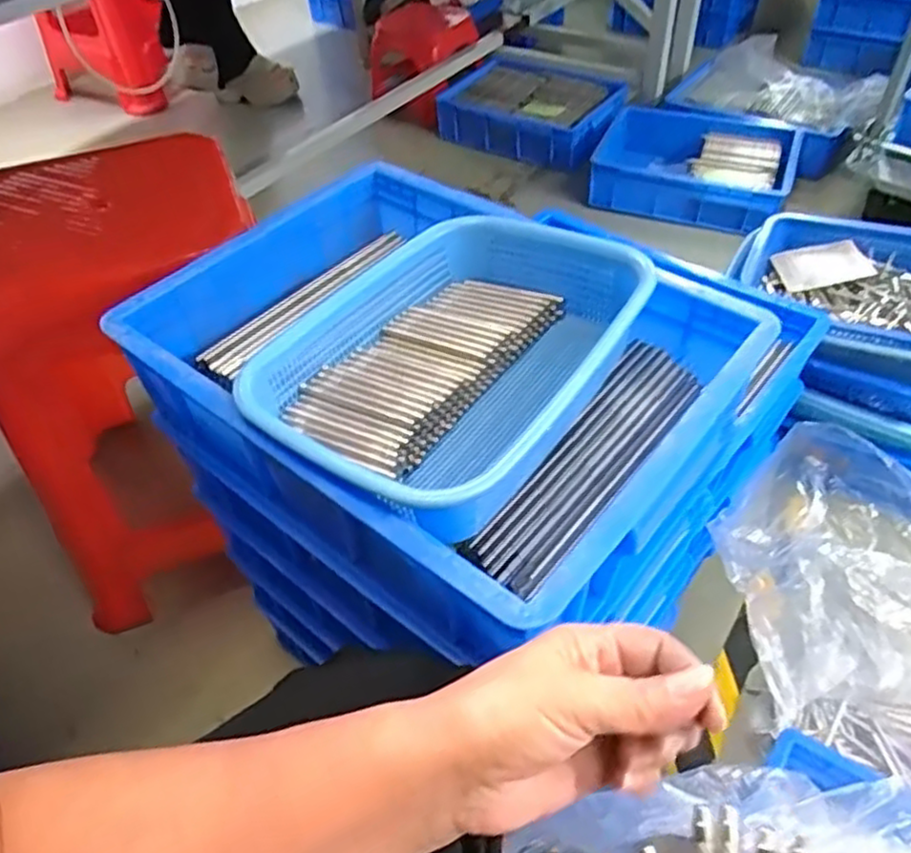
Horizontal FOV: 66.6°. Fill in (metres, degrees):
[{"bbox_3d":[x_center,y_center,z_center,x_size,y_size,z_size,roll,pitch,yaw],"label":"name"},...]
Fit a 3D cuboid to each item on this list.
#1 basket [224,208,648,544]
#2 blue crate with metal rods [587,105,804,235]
[{"bbox_3d":[-0.001,-0.048,0.511,0.207,0.080,0.287,27,54,25],"label":"basket"},{"bbox_3d":[0.535,-0.579,1.555,0.400,0.108,0.333,21,52,21],"label":"blue crate with metal rods"}]

